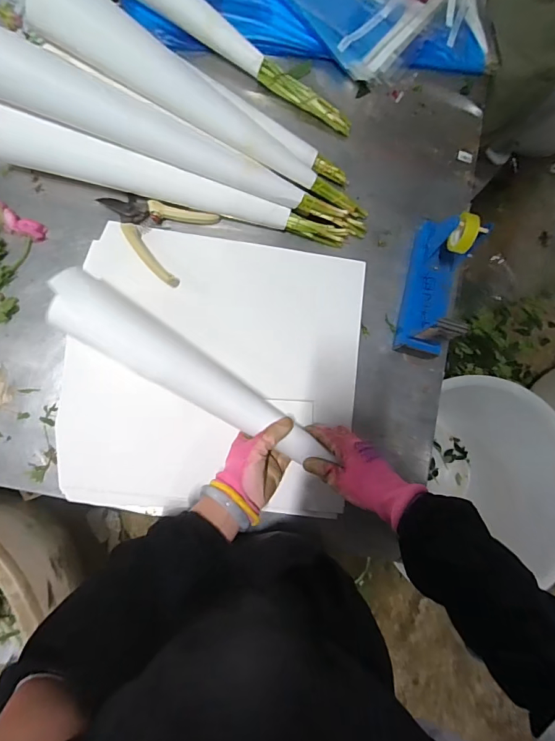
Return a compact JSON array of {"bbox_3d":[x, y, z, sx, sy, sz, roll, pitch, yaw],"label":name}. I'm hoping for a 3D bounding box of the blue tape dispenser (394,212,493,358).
[{"bbox_3d":[0.234,-0.125,0.595,0.073,0.111,0.202,15,83,-4],"label":"blue tape dispenser"}]

